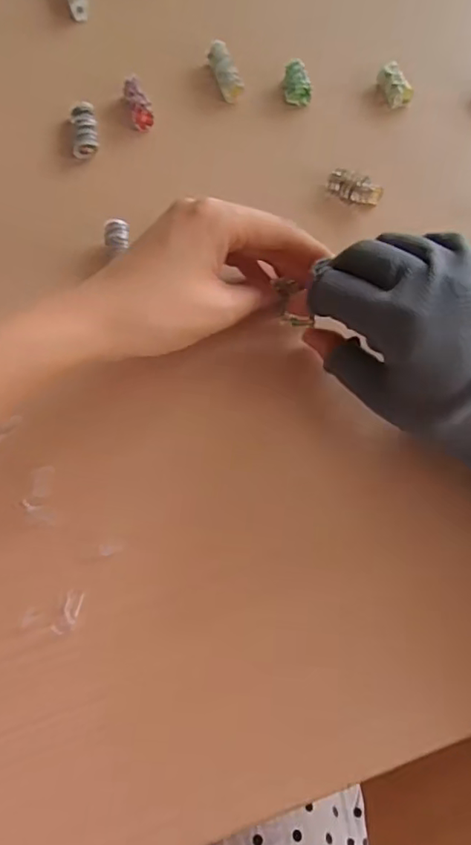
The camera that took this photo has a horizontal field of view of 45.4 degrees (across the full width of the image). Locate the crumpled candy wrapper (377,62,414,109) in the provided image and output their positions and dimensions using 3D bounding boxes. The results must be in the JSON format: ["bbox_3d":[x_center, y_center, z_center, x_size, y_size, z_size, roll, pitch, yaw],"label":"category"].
[{"bbox_3d":[0.112,-0.238,0.397,0.017,0.012,0.033,-16,66,-5],"label":"crumpled candy wrapper"}]

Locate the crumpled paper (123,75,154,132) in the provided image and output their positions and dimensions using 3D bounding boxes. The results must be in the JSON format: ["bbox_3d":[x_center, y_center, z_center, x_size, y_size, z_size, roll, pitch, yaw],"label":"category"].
[{"bbox_3d":[-0.068,-0.222,0.393,0.014,0.009,0.041,-17,66,-6],"label":"crumpled paper"}]

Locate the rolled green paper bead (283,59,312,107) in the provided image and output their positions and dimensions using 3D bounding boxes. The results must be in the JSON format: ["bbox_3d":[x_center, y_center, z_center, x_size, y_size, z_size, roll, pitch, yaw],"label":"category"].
[{"bbox_3d":[0.044,-0.239,0.396,0.020,0.013,0.027,9,66,6],"label":"rolled green paper bead"}]

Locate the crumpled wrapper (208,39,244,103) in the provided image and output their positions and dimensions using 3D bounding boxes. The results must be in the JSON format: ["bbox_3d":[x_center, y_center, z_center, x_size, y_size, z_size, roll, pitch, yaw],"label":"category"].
[{"bbox_3d":[-0.008,-0.253,0.404,0.016,0.012,0.053,-15,66,-5],"label":"crumpled wrapper"}]

